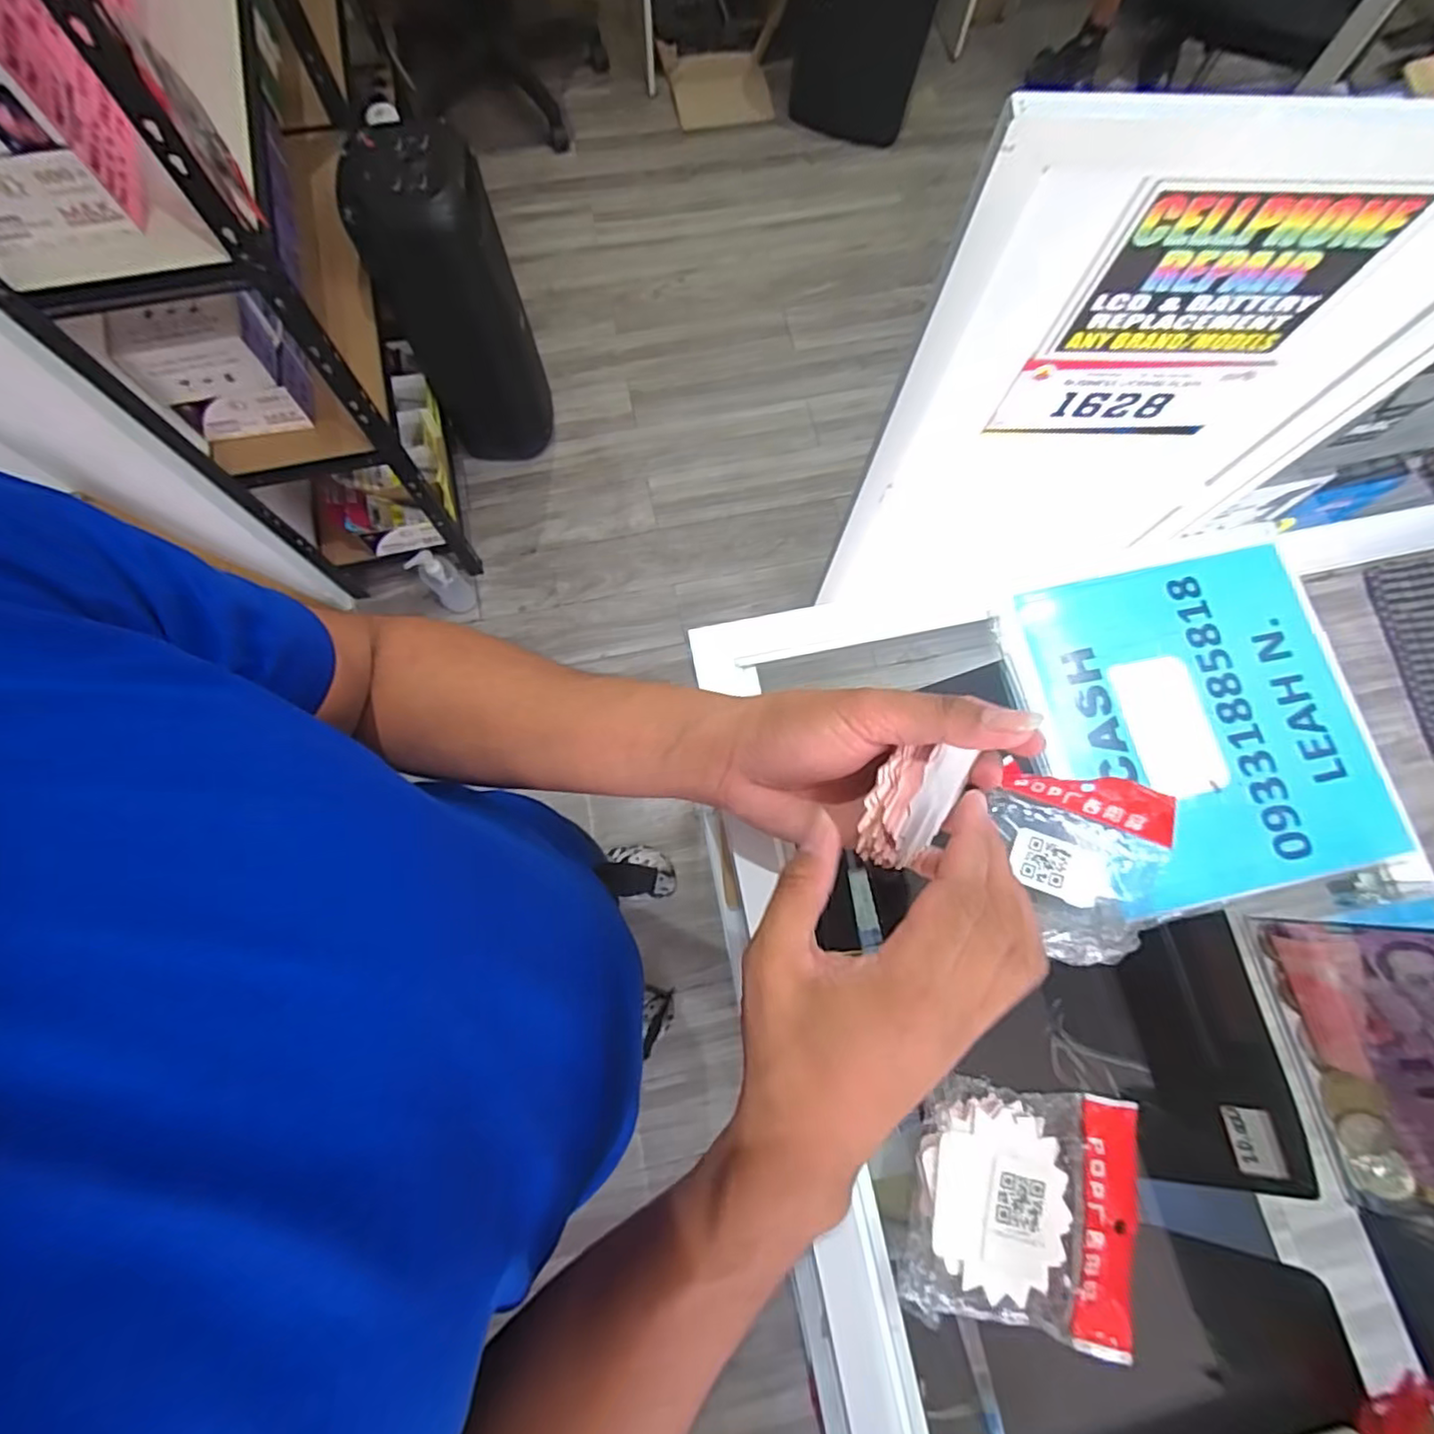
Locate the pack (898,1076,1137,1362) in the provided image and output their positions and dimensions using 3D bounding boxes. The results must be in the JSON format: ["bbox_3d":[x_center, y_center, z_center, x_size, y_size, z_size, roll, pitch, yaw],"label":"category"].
[{"bbox_3d":[0.160,0.252,0.326,0.116,0.019,0.109,12,76,2],"label":"pack"}]

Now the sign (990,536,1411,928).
[{"bbox_3d":[0.302,0.005,0.400,0.194,0.009,0.213,-12,76,-4],"label":"sign"}]

